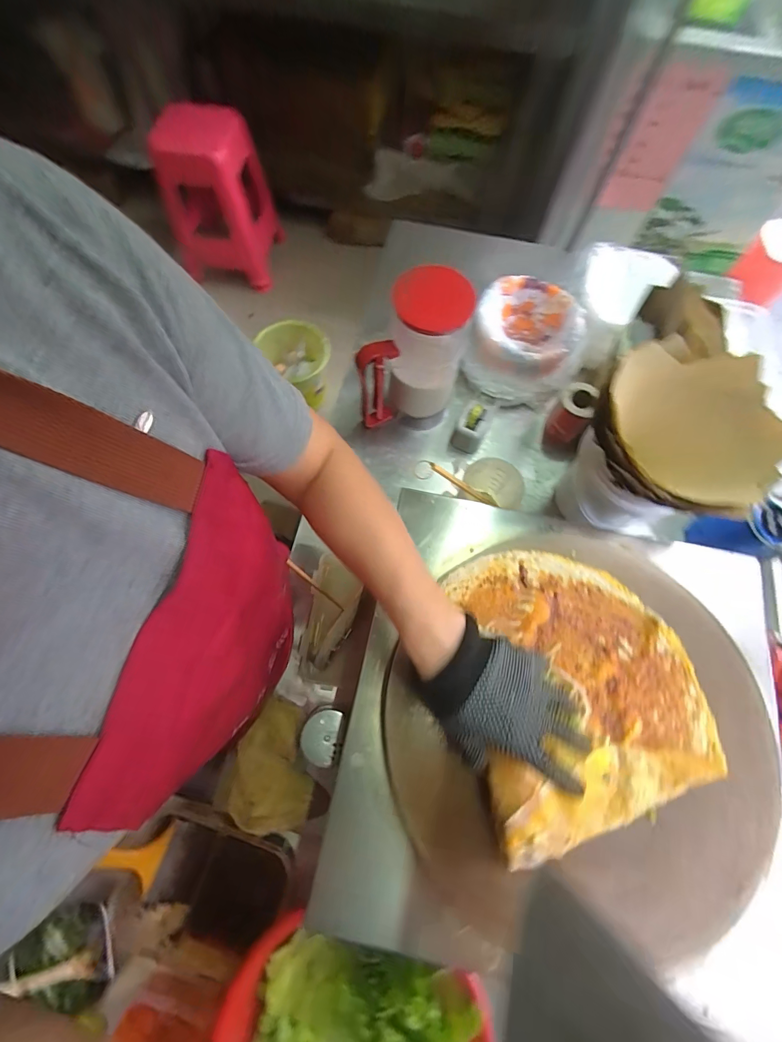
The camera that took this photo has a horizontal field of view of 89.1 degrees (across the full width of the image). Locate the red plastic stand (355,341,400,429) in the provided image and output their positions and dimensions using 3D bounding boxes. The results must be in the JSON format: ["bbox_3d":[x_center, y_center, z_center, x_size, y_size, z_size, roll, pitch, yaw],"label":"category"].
[{"bbox_3d":[-0.026,-0.223,0.674,0.064,0.196,0.042,-36,76,-13],"label":"red plastic stand"}]

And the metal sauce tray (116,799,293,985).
[{"bbox_3d":[-0.234,0.466,0.514,0.190,0.070,0.158,22,72,6],"label":"metal sauce tray"}]

